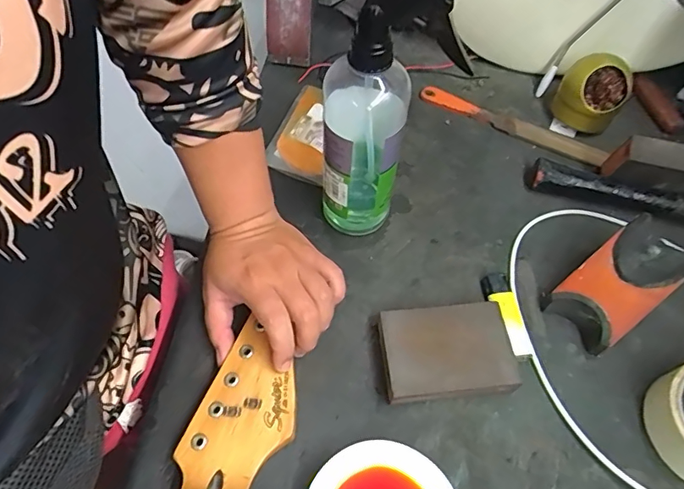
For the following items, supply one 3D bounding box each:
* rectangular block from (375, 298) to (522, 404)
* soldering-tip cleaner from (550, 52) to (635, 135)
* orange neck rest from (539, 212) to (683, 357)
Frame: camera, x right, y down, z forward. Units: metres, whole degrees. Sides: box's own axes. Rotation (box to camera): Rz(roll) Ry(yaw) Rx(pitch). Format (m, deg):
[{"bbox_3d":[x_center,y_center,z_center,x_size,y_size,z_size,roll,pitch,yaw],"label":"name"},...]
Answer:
[{"bbox_3d":[0.082,0.086,0.387,0.100,0.027,0.070,-4,56,-5],"label":"rectangular block"},{"bbox_3d":[0.277,-0.172,0.523,0.070,0.077,0.065,33,61,19],"label":"soldering-tip cleaner"},{"bbox_3d":[0.231,0.033,0.402,0.097,0.073,0.061,-33,63,-20],"label":"orange neck rest"}]

